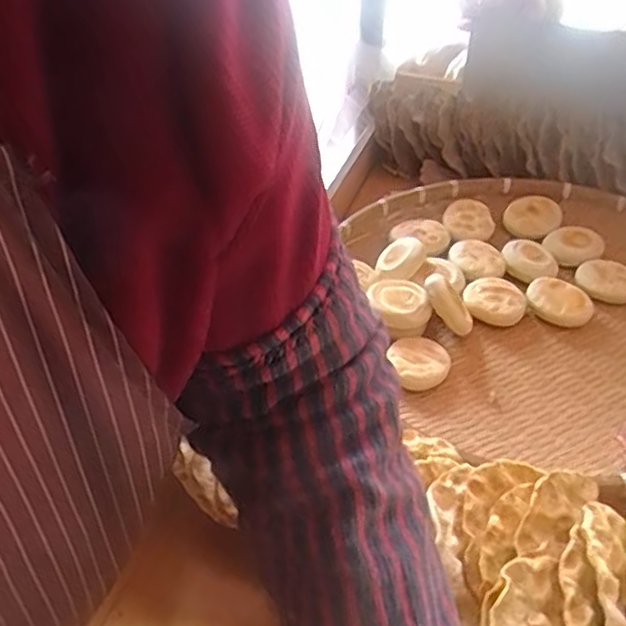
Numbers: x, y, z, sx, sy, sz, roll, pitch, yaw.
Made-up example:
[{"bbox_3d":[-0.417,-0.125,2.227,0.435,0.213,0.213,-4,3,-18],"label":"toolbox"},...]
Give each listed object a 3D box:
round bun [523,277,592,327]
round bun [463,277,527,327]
[{"bbox_3d":[0.282,-0.012,0.781,0.060,0.027,0.066,2,42,-2],"label":"round bun"},{"bbox_3d":[0.210,-0.013,0.778,0.067,0.032,0.055,10,42,7],"label":"round bun"}]

